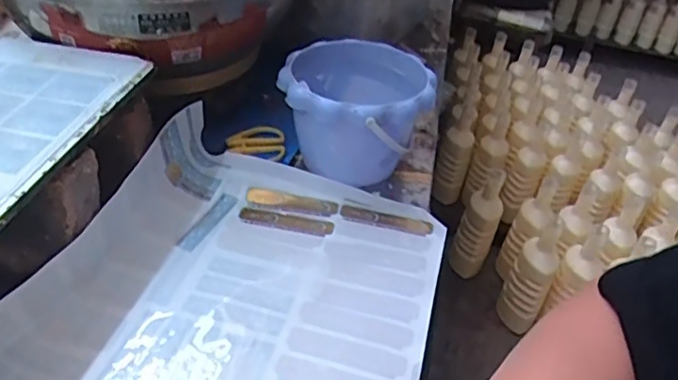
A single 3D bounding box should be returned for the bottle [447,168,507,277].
[{"bbox_3d":[0.297,0.088,1.277,0.078,0.276,0.074,17,39,9],"label":"bottle"}]

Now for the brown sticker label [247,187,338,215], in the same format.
[{"bbox_3d":[-0.048,0.012,0.597,0.093,0.004,0.023,9,39,2],"label":"brown sticker label"}]

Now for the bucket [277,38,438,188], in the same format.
[{"bbox_3d":[0.013,-0.074,0.620,0.150,0.120,0.144,5,39,-4],"label":"bucket"}]

